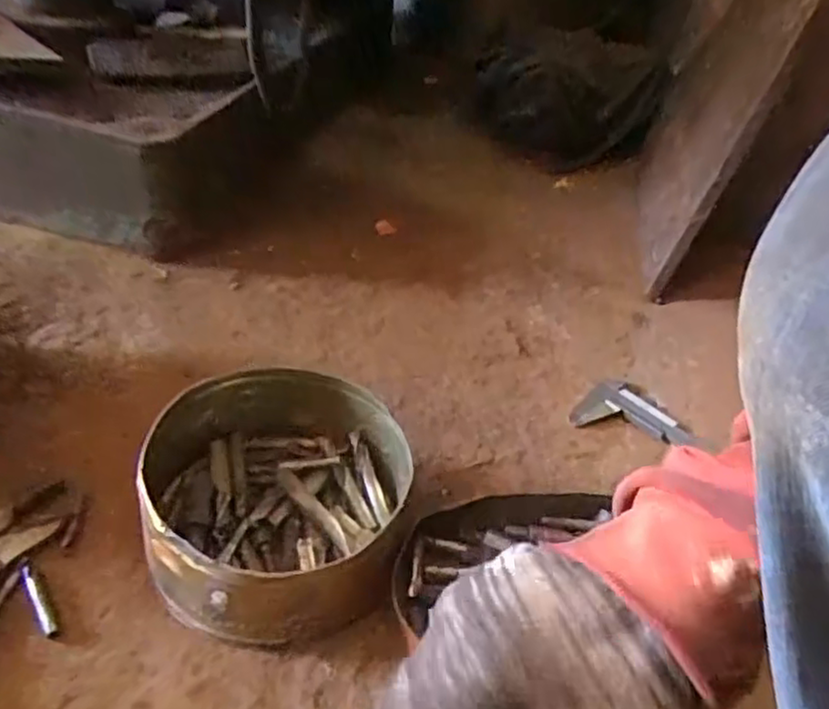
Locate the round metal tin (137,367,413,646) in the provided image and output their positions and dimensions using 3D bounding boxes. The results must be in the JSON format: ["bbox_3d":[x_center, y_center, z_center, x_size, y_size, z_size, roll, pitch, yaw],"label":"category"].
[{"bbox_3d":[-0.098,0.106,0.511,0.176,0.087,0.195,10,36,-6],"label":"round metal tin"}]

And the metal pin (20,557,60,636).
[{"bbox_3d":[-0.251,0.162,0.455,0.009,0.013,0.059,-20,48,-36],"label":"metal pin"}]

